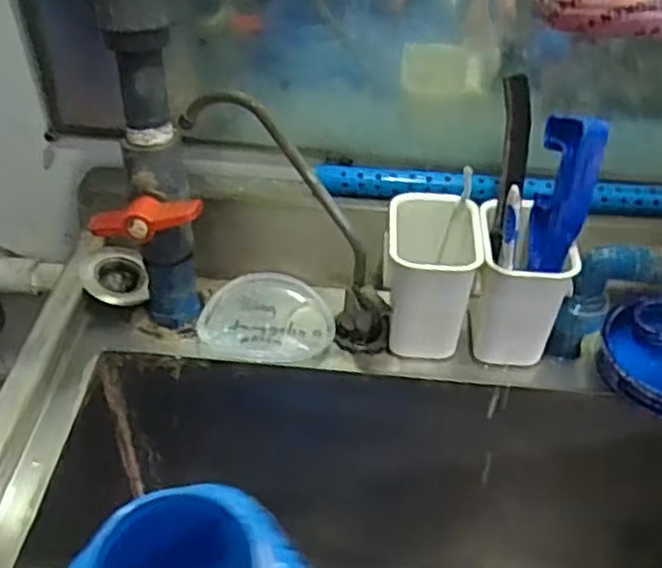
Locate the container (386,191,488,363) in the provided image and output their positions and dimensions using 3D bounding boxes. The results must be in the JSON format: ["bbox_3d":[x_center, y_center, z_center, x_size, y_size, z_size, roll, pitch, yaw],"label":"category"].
[{"bbox_3d":[0.077,-0.004,0.642,0.078,0.111,0.091,4,43,2],"label":"container"}]

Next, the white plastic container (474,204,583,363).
[{"bbox_3d":[0.153,0.003,0.643,0.074,0.117,0.074,4,43,2],"label":"white plastic container"}]

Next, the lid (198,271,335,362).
[{"bbox_3d":[-0.055,0.027,0.677,0.112,0.011,0.091,4,43,2],"label":"lid"}]

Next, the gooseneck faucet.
[{"bbox_3d":[-0.021,-0.046,0.619,0.077,0.254,0.049,-14,33,34],"label":"gooseneck faucet"}]

